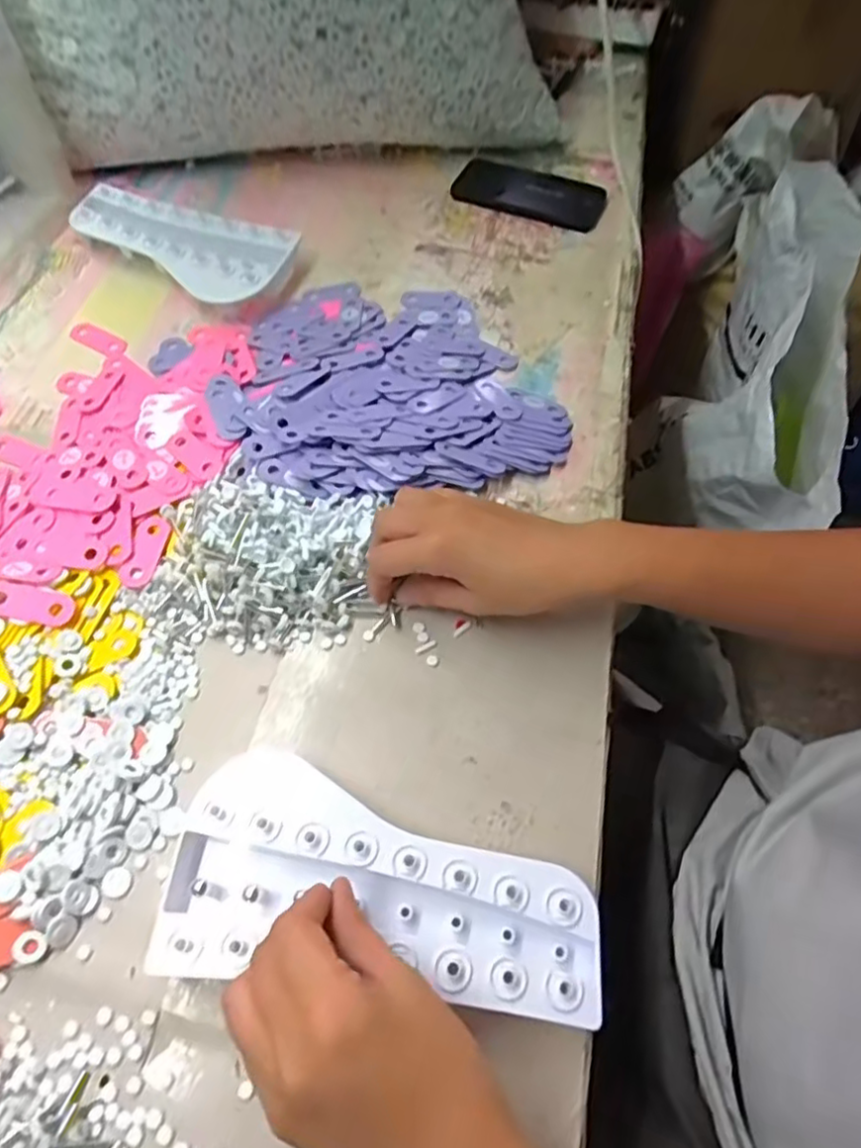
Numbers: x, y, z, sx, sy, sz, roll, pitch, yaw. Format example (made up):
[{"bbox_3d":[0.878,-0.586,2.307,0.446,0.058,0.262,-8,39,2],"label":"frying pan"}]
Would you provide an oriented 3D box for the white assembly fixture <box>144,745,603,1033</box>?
[{"bbox_3d":[-0.026,0.178,0.355,0.229,0.030,0.111,13,60,9],"label":"white assembly fixture"}]

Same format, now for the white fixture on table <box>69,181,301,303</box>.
[{"bbox_3d":[-0.247,-0.311,0.632,0.222,0.039,0.108,17,60,6],"label":"white fixture on table"}]

